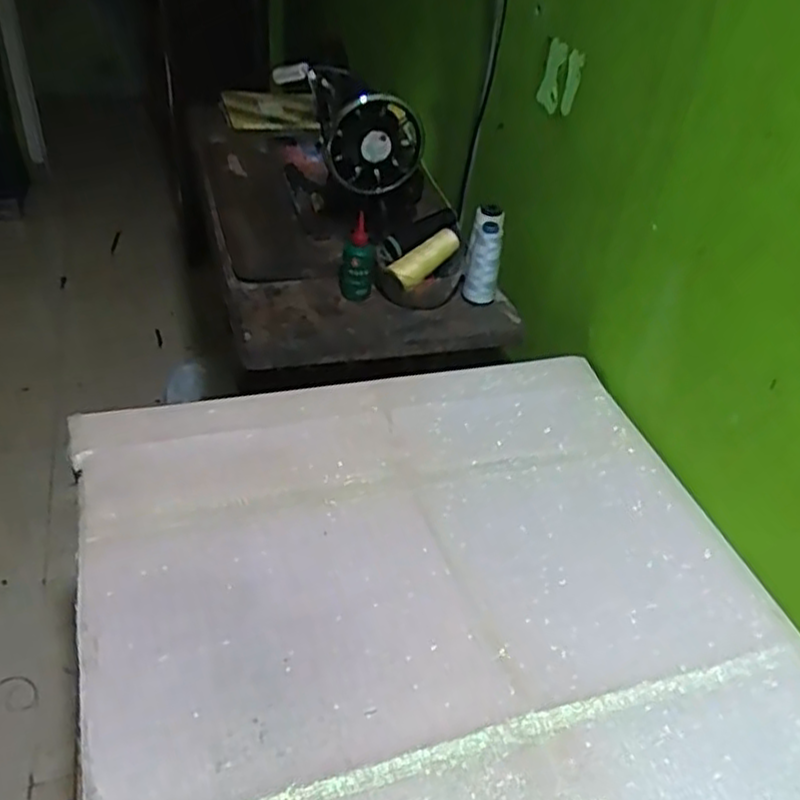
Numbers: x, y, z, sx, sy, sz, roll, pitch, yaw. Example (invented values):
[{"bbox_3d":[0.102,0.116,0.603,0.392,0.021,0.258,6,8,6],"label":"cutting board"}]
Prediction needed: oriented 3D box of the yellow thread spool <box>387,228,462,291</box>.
[{"bbox_3d":[0.040,-0.198,1.029,0.115,0.035,0.032,-39,55,-20],"label":"yellow thread spool"}]

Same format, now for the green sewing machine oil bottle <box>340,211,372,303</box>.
[{"bbox_3d":[-0.058,-0.187,1.006,0.044,0.105,0.040,4,39,-3],"label":"green sewing machine oil bottle"}]

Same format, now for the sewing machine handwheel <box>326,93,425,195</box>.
[{"bbox_3d":[-0.037,-0.357,1.036,0.130,0.120,0.054,-11,43,-21],"label":"sewing machine handwheel"}]

